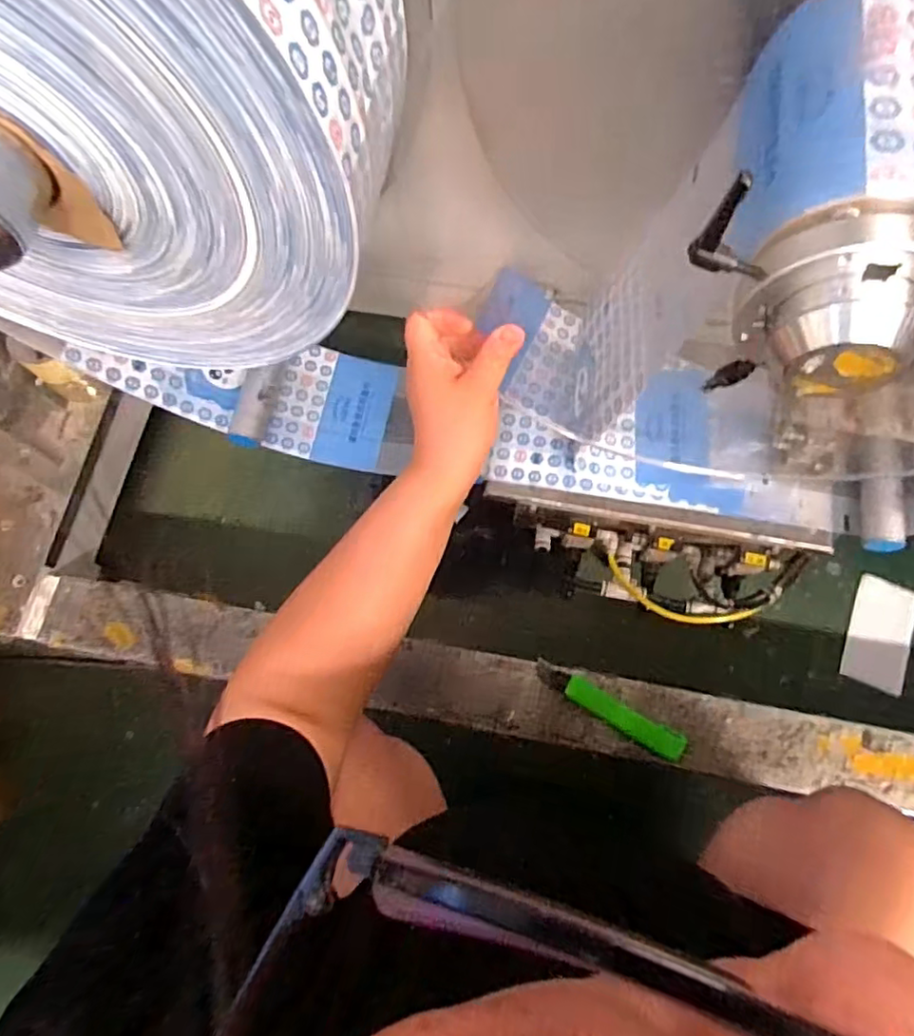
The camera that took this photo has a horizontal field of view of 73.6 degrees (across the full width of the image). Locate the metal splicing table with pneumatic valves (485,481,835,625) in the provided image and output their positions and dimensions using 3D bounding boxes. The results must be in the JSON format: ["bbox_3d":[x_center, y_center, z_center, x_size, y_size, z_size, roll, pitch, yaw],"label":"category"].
[{"bbox_3d":[0.224,0.053,0.736,0.383,0.101,0.126,9,73,4],"label":"metal splicing table with pneumatic valves"}]

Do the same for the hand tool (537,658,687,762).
[{"bbox_3d":[0.164,0.204,0.655,0.170,0.014,0.029,29,76,10],"label":"hand tool"}]

